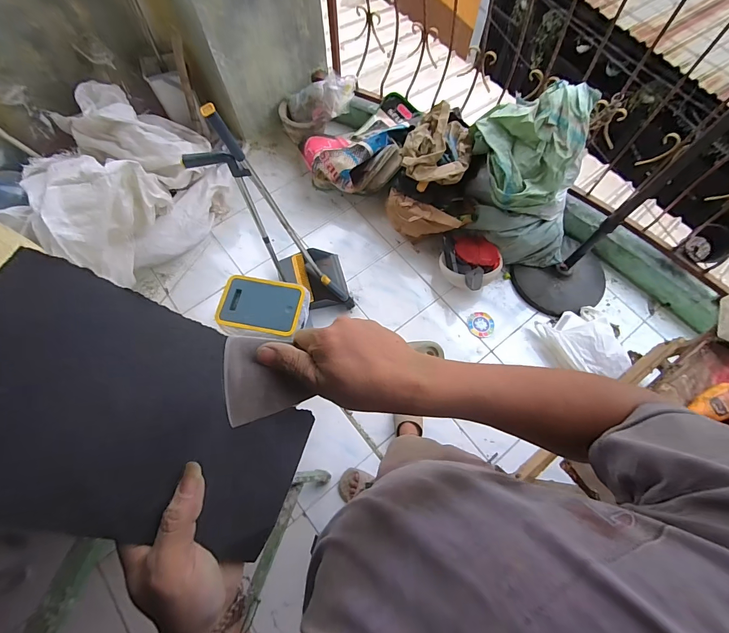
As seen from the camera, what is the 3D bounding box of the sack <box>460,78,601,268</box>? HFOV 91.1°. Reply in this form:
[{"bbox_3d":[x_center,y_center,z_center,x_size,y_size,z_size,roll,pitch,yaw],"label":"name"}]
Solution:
[{"bbox_3d":[0.605,-0.514,1.356,0.400,0.420,0.448,2,69,1],"label":"sack"}]

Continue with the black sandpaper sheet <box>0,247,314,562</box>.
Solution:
[{"bbox_3d":[-0.137,0.068,0.234,0.217,0.017,0.135,37,57,-34],"label":"black sandpaper sheet"}]

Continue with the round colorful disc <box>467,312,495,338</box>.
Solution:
[{"bbox_3d":[0.476,0.032,1.455,0.098,0.012,0.104,0,69,0],"label":"round colorful disc"}]

